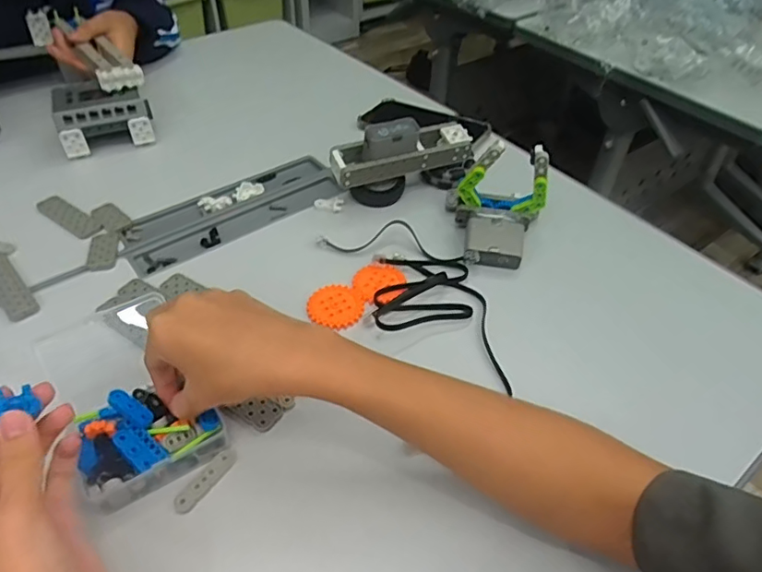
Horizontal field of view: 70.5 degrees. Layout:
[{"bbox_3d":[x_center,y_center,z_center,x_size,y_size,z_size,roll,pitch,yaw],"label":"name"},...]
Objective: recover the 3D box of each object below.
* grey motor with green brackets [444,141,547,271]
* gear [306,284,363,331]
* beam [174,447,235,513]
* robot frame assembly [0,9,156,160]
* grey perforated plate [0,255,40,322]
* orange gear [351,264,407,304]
[{"bbox_3d":[0.114,-0.086,0.531,0.095,0.096,0.103,9,46,6],"label":"grey motor with green brackets"},{"bbox_3d":[-0.042,0.018,0.492,0.049,0.004,0.051,1,45,-1],"label":"gear"},{"bbox_3d":[-0.121,0.134,0.374,0.013,0.004,0.051,26,50,22],"label":"beam"},{"bbox_3d":[-0.432,-0.251,0.681,0.220,0.096,0.233,-21,50,-21],"label":"robot frame assembly"},{"bbox_3d":[-0.342,-0.003,0.493,0.025,0.007,0.101,-32,55,-29],"label":"grey perforated plate"},{"bbox_3d":[0.000,-0.003,0.505,0.048,0.006,0.050,1,45,-1],"label":"orange gear"}]

